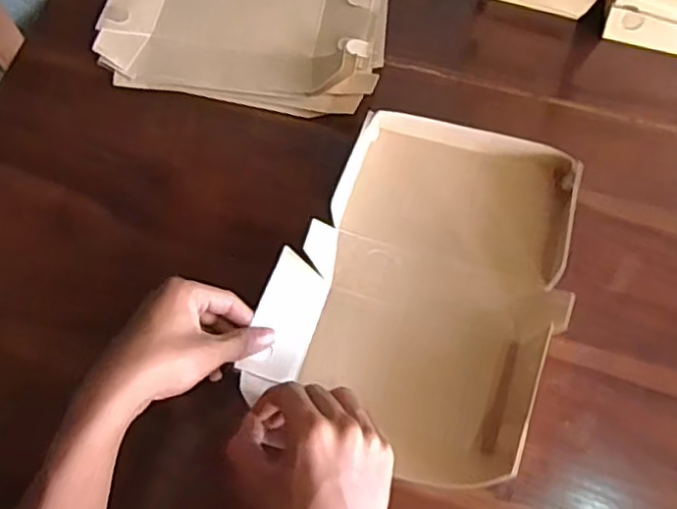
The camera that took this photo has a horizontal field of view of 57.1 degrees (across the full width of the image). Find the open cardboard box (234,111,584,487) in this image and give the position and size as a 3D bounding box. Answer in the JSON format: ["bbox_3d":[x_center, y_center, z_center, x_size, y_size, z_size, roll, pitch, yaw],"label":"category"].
[{"bbox_3d":[0.076,0.016,0.503,0.215,0.036,0.282,23,70,8],"label":"open cardboard box"}]

